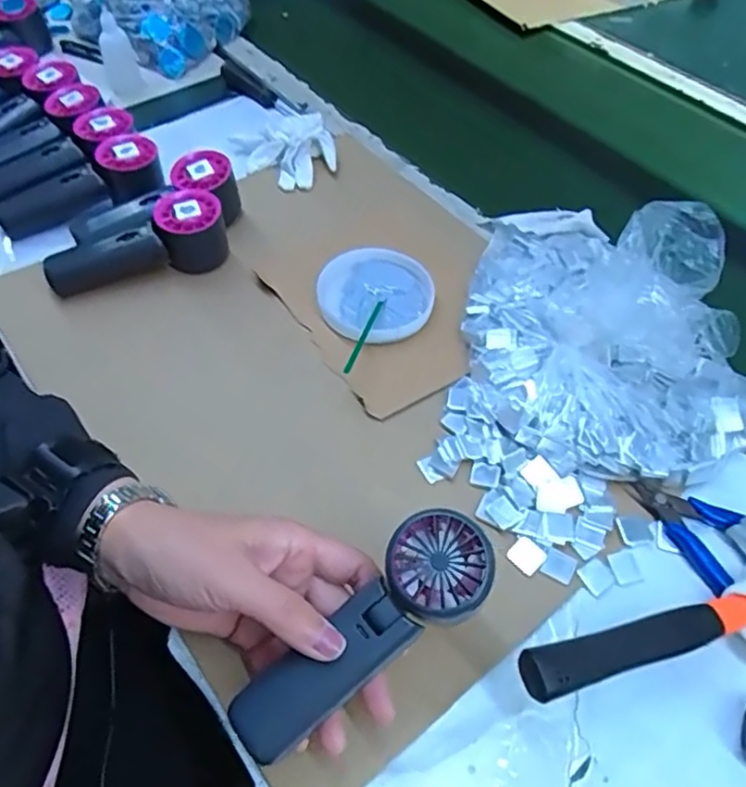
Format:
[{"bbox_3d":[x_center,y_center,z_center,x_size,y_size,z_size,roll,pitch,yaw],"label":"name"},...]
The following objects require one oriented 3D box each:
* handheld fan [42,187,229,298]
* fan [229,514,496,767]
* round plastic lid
[{"bbox_3d":[-0.211,-0.138,0.564,0.153,0.057,0.065,-15,55,-16],"label":"handheld fan"},{"bbox_3d":[-0.002,0.122,0.320,0.150,0.027,0.049,-41,64,-10],"label":"fan"},{"bbox_3d":[0.002,-0.084,0.557,0.098,0.022,0.100,2,52,-3],"label":"round plastic lid"}]

